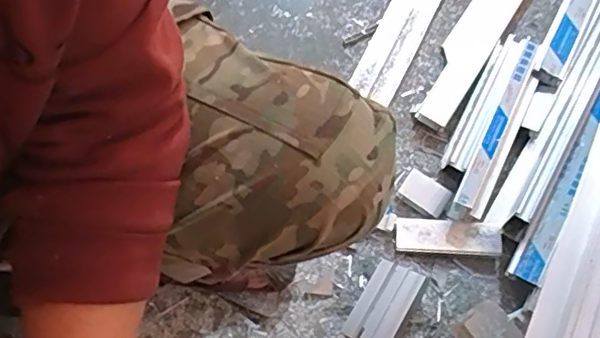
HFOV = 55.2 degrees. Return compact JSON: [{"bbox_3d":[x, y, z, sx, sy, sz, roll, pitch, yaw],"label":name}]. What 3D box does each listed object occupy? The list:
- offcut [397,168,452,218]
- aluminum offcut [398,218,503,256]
[{"bbox_3d":[0.173,0.033,0.791,0.064,0.009,0.042,35,90,5],"label":"offcut"},{"bbox_3d":[0.196,0.092,0.767,0.136,0.022,0.041,5,71,0],"label":"aluminum offcut"}]

